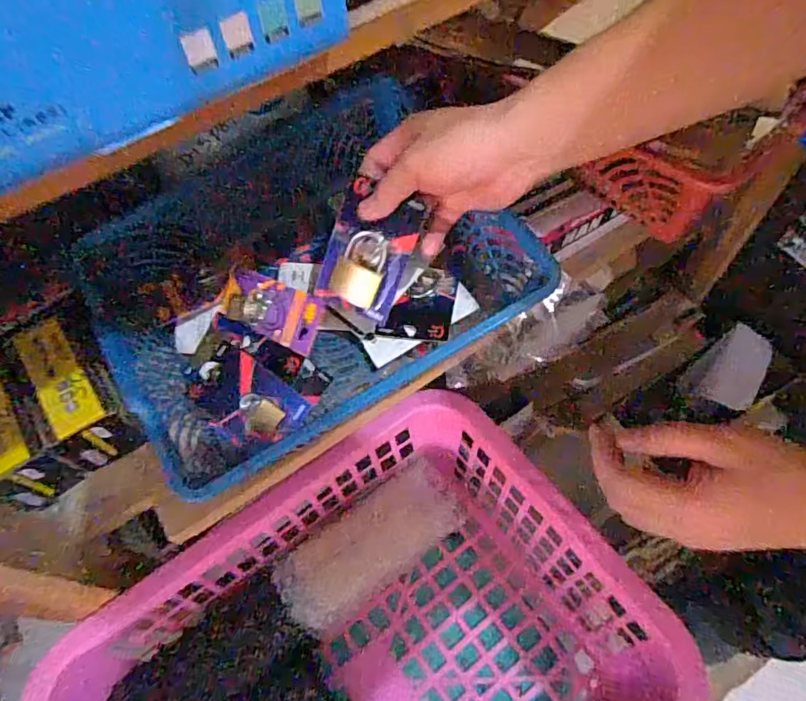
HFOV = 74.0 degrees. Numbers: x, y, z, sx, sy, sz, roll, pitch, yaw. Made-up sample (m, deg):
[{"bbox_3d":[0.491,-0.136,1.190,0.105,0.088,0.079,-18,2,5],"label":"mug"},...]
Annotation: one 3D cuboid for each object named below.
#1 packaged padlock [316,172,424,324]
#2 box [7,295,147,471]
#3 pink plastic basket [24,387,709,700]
[{"bbox_3d":[-0.025,-0.069,0.372,0.058,0.085,0.014,23,22,11],"label":"packaged padlock"},{"bbox_3d":[-0.251,0.031,0.414,0.064,0.061,0.122,-30,63,-12],"label":"box"},{"bbox_3d":[-0.034,0.268,0.429,0.412,0.146,0.305,-34,64,-14],"label":"pink plastic basket"}]

